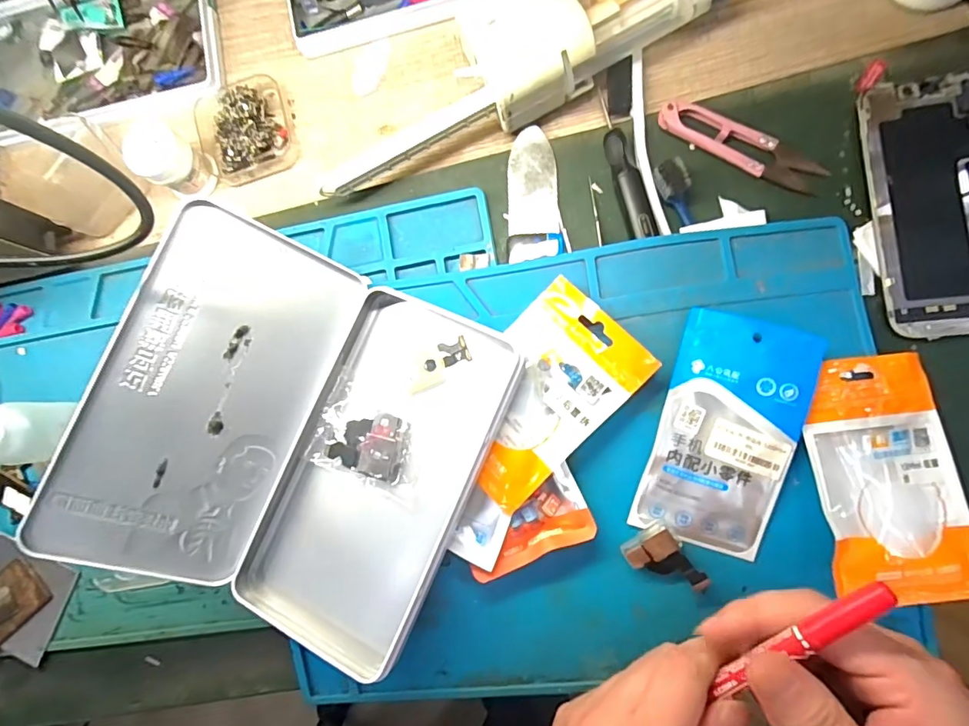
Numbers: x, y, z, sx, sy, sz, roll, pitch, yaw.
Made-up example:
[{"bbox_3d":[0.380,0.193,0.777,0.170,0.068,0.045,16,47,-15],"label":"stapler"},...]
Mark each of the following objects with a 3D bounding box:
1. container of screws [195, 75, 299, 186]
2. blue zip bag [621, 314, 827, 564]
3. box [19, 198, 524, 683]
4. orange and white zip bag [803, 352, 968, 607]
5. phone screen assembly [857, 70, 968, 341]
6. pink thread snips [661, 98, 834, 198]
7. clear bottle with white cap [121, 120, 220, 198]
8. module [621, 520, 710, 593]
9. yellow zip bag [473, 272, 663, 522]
[{"bbox_3d":[-0.160,-0.157,0.326,0.057,0.021,0.062,-14,85,6],"label":"container of screws"},{"bbox_3d":[0.128,0.037,0.262,0.069,0.009,0.124,16,89,8],"label":"blue zip bag"},{"bbox_3d":[-0.100,0.044,0.270,0.190,0.080,0.193,24,90,8],"label":"box"},{"bbox_3d":[0.206,0.058,0.250,0.070,0.019,0.121,-7,86,6],"label":"orange and white zip bag"},{"bbox_3d":[0.255,-0.088,0.272,0.071,0.008,0.145,-4,86,7],"label":"phone screen assembly"},{"bbox_3d":[0.150,-0.127,0.286,0.099,0.009,0.021,27,90,8],"label":"pink thread snips"},{"bbox_3d":[-0.203,-0.131,0.317,0.038,0.039,0.032,35,91,8],"label":"clear bottle with white cap"},{"bbox_3d":[0.098,0.109,0.266,0.029,0.008,0.041,-38,83,3],"label":"module"},{"bbox_3d":[0.030,0.016,0.274,0.112,0.007,0.072,-45,74,2],"label":"yellow zip bag"}]

